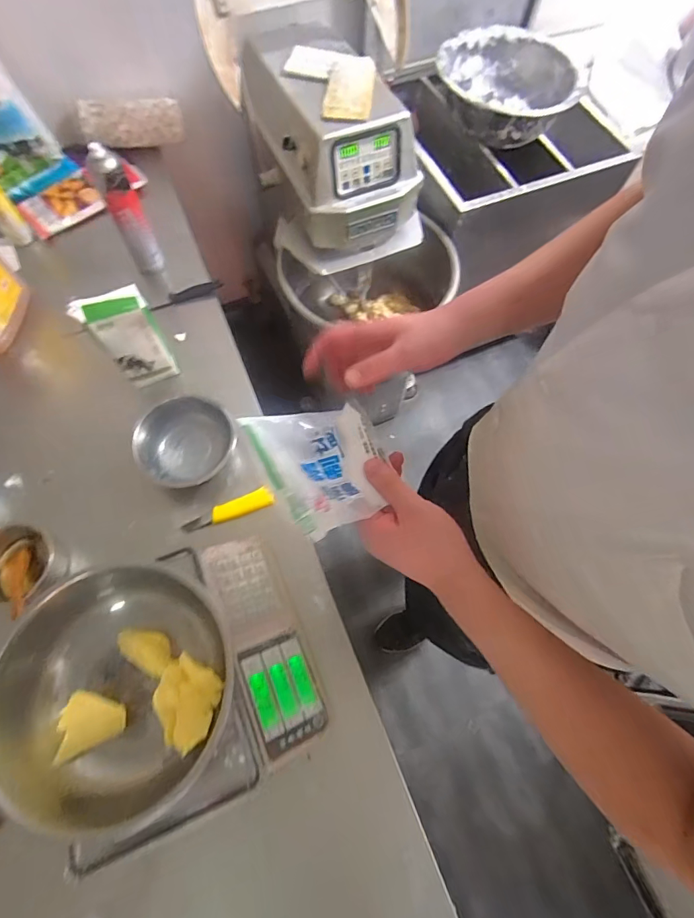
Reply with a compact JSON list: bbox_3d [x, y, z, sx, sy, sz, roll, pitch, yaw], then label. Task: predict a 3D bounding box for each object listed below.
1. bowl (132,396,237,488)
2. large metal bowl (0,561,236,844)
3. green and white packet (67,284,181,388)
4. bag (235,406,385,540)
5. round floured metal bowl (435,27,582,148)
[{"bbox_3d":[-0.299,-0.029,0.818,0.157,0.076,0.179,11,67,3],"label":"bowl"},{"bbox_3d":[-0.285,0.290,0.566,0.243,0.109,0.277,-17,69,-9],"label":"large metal bowl"},{"bbox_3d":[-0.409,-0.222,0.835,0.110,0.225,0.055,-29,71,-13],"label":"green and white packet"},{"bbox_3d":[-0.018,0.004,0.401,0.131,0.019,0.113,-18,76,-48],"label":"bag"},{"bbox_3d":[0.446,-1.094,1.294,0.367,0.119,0.388,2,67,-1],"label":"round floured metal bowl"}]

